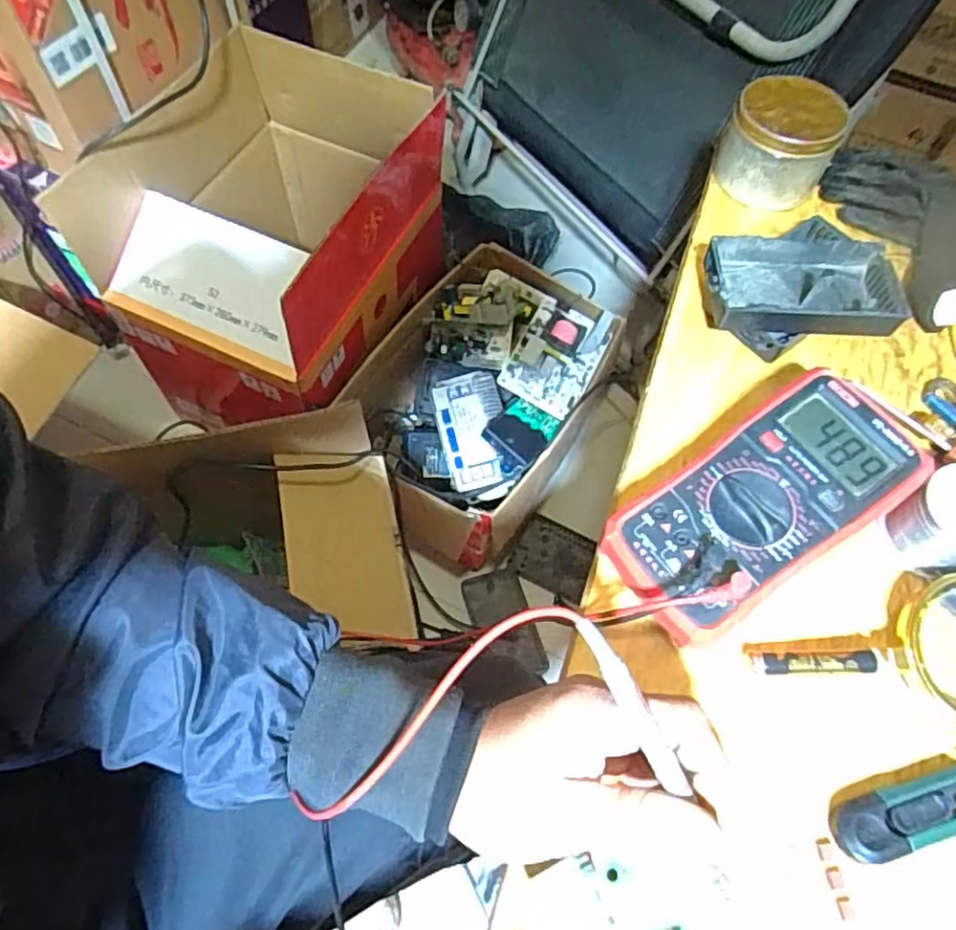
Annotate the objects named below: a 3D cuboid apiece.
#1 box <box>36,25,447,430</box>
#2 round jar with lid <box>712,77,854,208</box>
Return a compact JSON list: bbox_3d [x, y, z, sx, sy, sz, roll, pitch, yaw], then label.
[{"bbox_3d":[-0.254,-0.286,0.893,0.291,0.325,0.376,23,61,11],"label":"box"},{"bbox_3d":[0.242,-0.257,0.541,0.082,0.075,0.072,33,63,16],"label":"round jar with lid"}]

